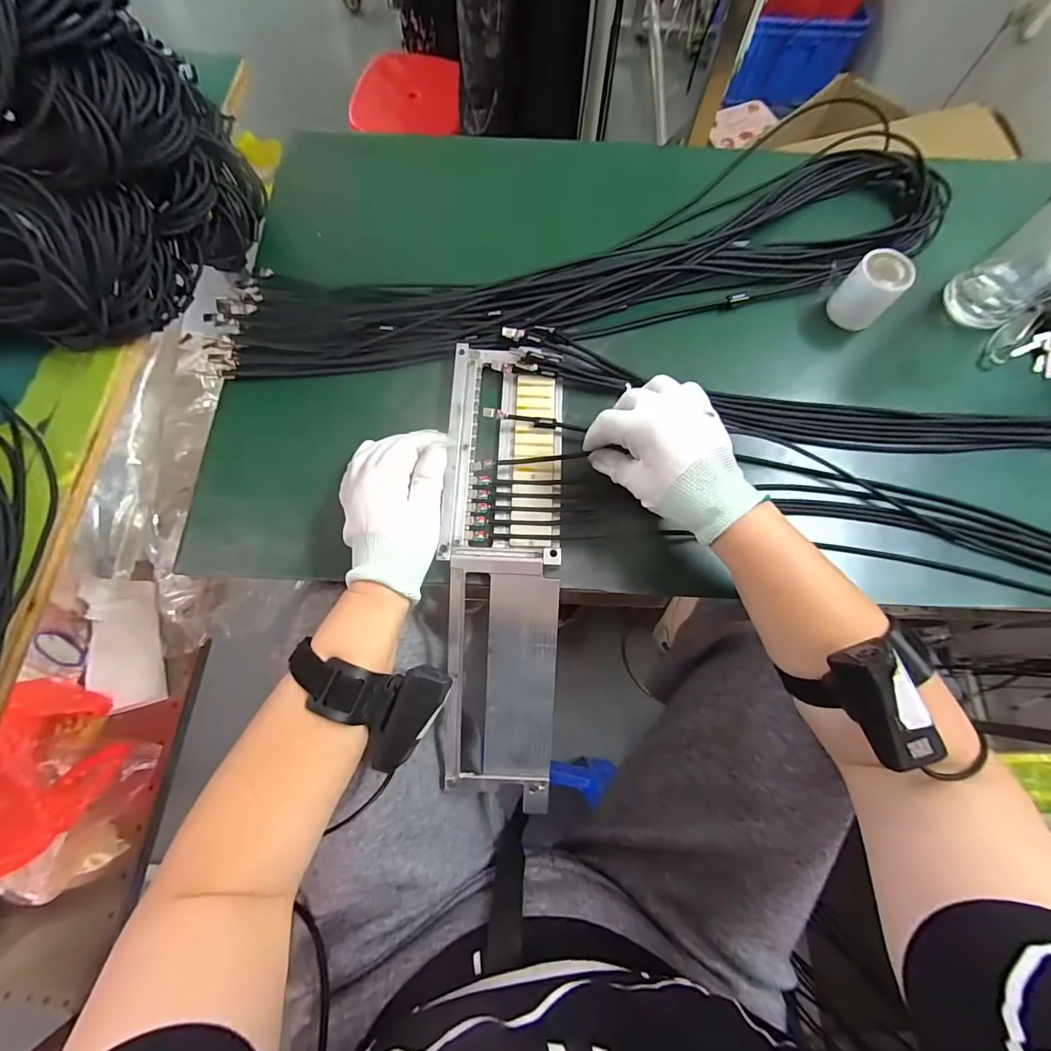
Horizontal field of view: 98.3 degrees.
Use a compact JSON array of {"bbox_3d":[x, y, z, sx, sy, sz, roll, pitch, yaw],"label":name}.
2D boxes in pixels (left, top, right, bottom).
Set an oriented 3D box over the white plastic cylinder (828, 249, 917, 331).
[{"bbox_3d":[0.319,-0.216,0.429,0.046,0.065,0.037,40,77,10],"label":"white plastic cylinder"}]

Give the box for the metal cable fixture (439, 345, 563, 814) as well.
[{"bbox_3d":[-0.017,0.034,0.384,0.096,0.045,0.385,-1,85,-1],"label":"metal cable fixture"}]

